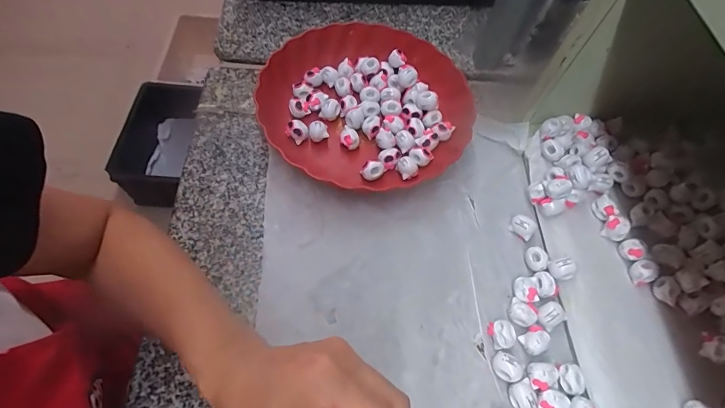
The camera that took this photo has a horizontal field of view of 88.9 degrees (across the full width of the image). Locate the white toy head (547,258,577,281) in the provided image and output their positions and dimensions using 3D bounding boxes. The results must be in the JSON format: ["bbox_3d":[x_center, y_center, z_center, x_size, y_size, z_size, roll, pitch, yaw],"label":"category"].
[{"bbox_3d":[0.199,0.064,0.366,0.021,0.017,0.022,2,62,-4],"label":"white toy head"}]

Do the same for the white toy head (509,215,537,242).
[{"bbox_3d":[0.174,0.025,0.401,0.026,0.015,0.018,42,67,16],"label":"white toy head"}]

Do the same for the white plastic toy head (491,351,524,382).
[{"bbox_3d":[0.129,0.148,0.333,0.025,0.019,0.021,28,63,9],"label":"white plastic toy head"}]

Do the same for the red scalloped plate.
[{"bbox_3d":[0.004,-0.128,0.441,0.239,0.043,0.226,2,62,-4],"label":"red scalloped plate"}]

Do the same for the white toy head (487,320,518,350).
[{"bbox_3d":[0.132,0.122,0.347,0.021,0.017,0.025,-15,65,-13],"label":"white toy head"}]

